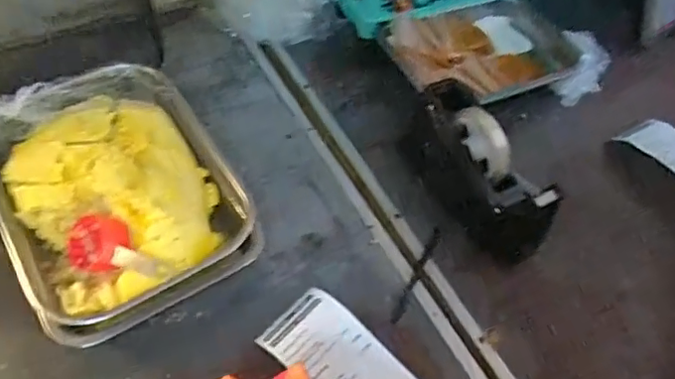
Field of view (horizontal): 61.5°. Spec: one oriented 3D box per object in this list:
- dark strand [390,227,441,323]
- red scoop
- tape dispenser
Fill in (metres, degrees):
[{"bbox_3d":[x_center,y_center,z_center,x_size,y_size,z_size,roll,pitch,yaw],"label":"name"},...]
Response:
[{"bbox_3d":[0.085,0.087,0.599,0.010,0.005,0.123,26,56,14],"label":"dark strand"},{"bbox_3d":[-0.215,0.057,0.543,0.109,0.034,0.054,16,52,27],"label":"red scoop"},{"bbox_3d":[0.151,-0.026,0.623,0.060,0.111,0.197,-26,60,-22],"label":"tape dispenser"}]

